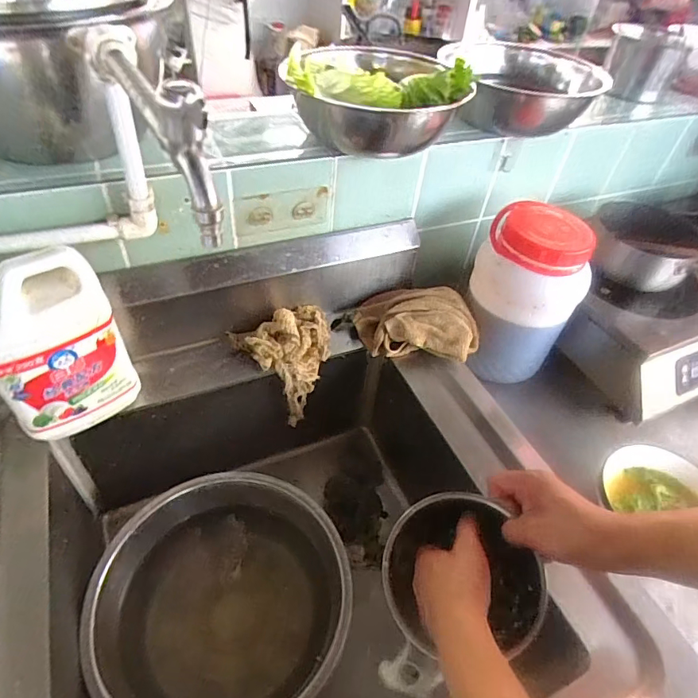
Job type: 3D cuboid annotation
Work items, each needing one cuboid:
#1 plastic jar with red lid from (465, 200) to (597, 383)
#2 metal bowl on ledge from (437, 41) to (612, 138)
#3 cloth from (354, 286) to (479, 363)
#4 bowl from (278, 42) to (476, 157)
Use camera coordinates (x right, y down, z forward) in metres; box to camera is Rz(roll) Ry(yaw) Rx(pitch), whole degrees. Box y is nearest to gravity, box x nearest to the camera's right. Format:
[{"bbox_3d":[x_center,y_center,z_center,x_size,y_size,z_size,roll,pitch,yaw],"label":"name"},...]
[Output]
[{"bbox_3d":[0.285,-0.082,0.776,0.168,0.252,0.171,3,46,-3],"label":"plastic jar with red lid"},{"bbox_3d":[0.263,-0.414,0.753,0.246,0.076,0.229,8,46,1],"label":"metal bowl on ledge"},{"bbox_3d":[0.117,-0.045,0.776,0.207,0.071,0.125,15,47,8],"label":"cloth"},{"bbox_3d":[0.044,-0.359,0.663,0.227,0.090,0.240,3,46,-3],"label":"bowl"}]

